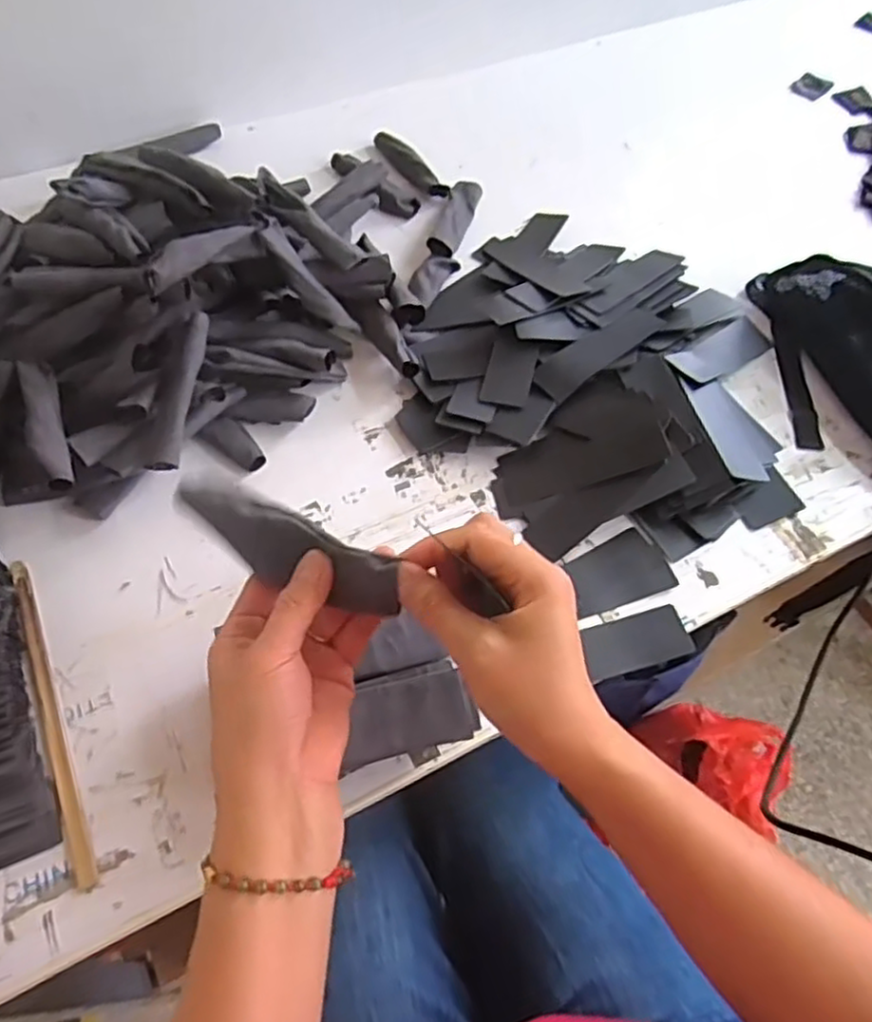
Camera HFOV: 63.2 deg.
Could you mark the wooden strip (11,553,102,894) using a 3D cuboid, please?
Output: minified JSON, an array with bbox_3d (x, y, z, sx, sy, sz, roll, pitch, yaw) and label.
[{"bbox_3d":[-0.294,0.150,0.540,0.015,0.005,0.268,-22,63,-15],"label":"wooden strip"}]

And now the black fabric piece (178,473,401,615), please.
[{"bbox_3d":[-0.082,0.016,0.378,0.140,0.036,0.016,24,25,17],"label":"black fabric piece"}]

